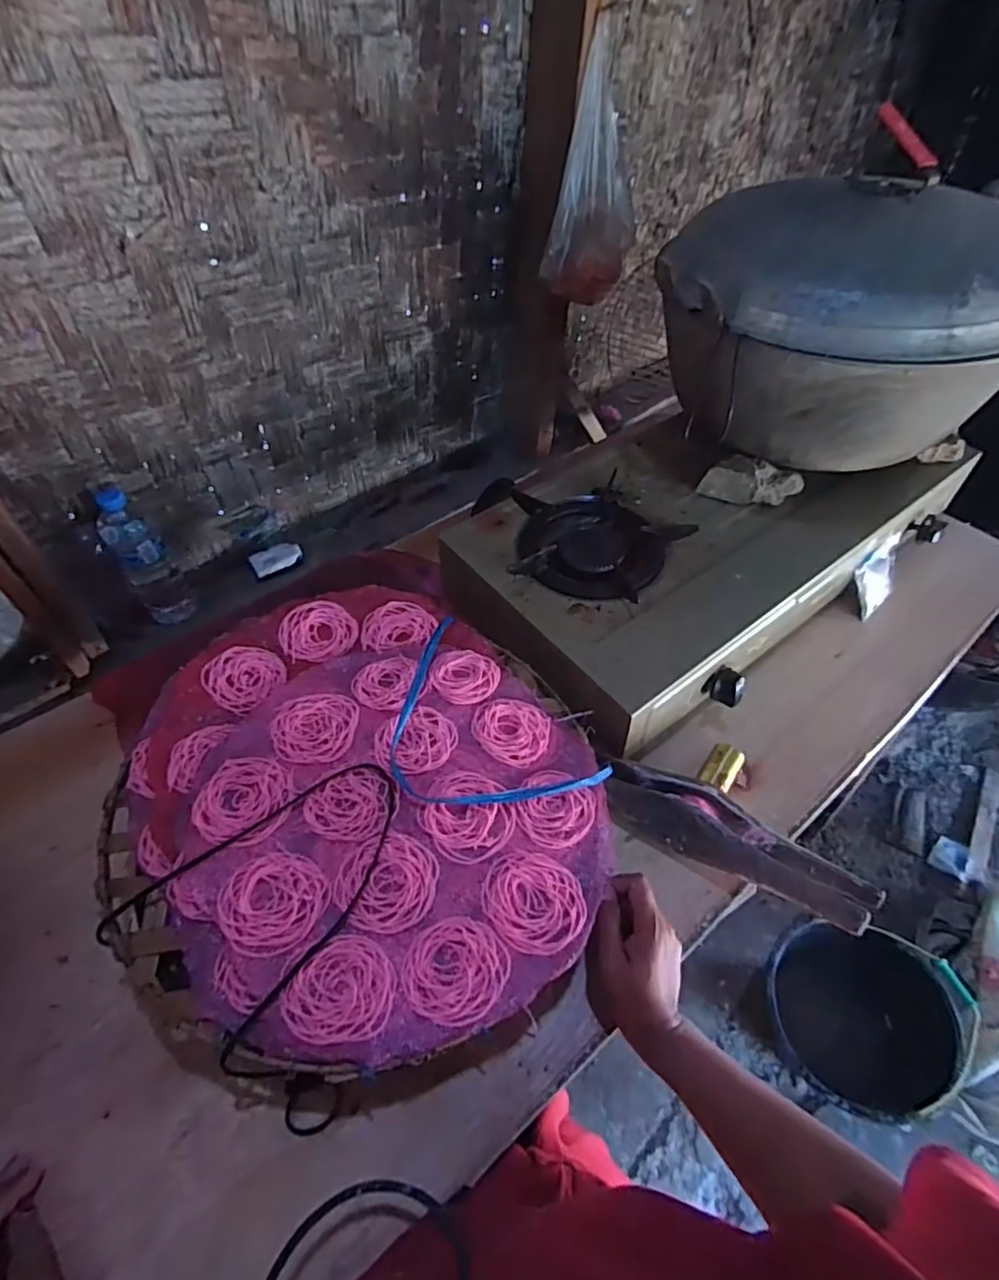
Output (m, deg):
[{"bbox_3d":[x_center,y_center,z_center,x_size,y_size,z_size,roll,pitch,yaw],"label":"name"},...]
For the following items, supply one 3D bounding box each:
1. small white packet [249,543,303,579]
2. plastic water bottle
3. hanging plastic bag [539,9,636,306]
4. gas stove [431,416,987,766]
[{"bbox_3d":[-0.365,-0.134,0.979,0.080,0.014,0.052,-23,54,-18],"label":"small white packet"},{"bbox_3d":[-0.506,-0.112,0.850,0.059,0.220,0.057,-29,56,-22],"label":"plastic water bottle"},{"bbox_3d":[0.135,-0.643,0.849,0.119,0.277,0.113,11,51,9],"label":"hanging plastic bag"},{"bbox_3d":[0.255,-0.144,0.803,0.619,0.112,0.393,-30,56,-23],"label":"gas stove"}]

